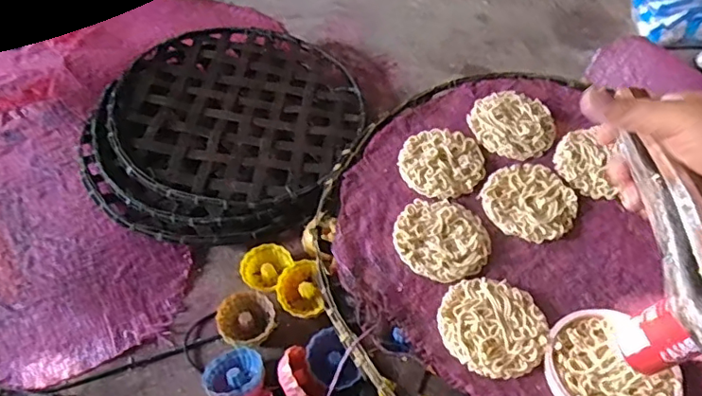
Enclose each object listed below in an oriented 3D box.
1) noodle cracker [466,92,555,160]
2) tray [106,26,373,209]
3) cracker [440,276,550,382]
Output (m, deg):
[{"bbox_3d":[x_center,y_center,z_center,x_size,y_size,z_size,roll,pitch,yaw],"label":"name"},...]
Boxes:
[{"bbox_3d":[0.154,-0.071,0.528,0.073,0.016,0.076,-2,51,2],"label":"noodle cracker"},{"bbox_3d":[-0.162,-0.134,0.804,0.334,0.056,0.345,21,55,19],"label":"tray"},{"bbox_3d":[0.104,0.091,0.404,0.076,0.009,0.072,-2,51,2],"label":"cracker"}]

